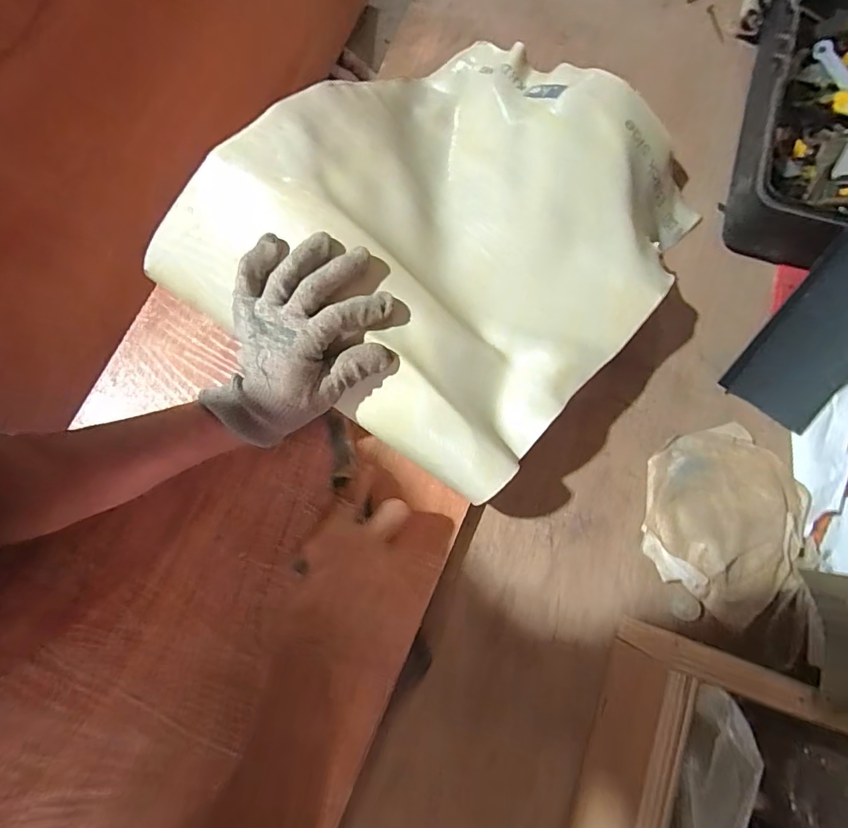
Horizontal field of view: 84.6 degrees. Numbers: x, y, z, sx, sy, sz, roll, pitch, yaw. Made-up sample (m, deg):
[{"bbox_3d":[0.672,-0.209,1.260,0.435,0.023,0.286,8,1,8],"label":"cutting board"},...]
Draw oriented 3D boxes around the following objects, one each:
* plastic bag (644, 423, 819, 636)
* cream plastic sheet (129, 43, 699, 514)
[{"bbox_3d":[0.263,0.094,0.412,0.141,0.023,0.144,-35,79,-8],"label":"plastic bag"},{"bbox_3d":[0.029,-0.173,0.425,0.363,0.073,0.418,41,80,9],"label":"cream plastic sheet"}]

